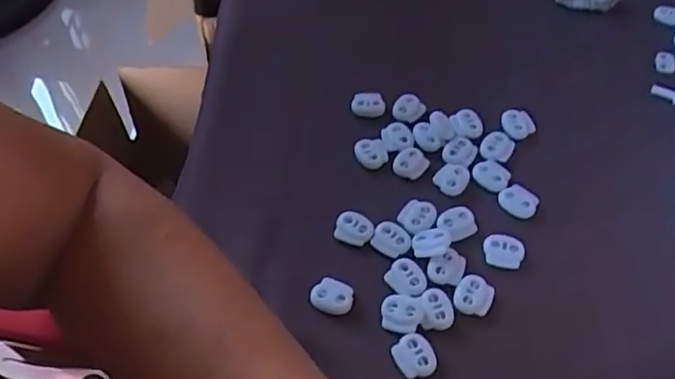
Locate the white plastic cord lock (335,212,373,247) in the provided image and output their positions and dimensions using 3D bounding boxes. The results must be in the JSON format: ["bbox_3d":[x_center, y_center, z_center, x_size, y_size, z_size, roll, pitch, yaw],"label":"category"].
[{"bbox_3d":[0.010,0.022,0.355,0.021,0.005,0.019,15,56,12],"label":"white plastic cord lock"}]

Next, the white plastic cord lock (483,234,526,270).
[{"bbox_3d":[0.094,0.034,0.345,0.023,0.004,0.019,4,54,4],"label":"white plastic cord lock"}]

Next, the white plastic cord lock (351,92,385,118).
[{"bbox_3d":[0.020,-0.056,0.409,0.022,0.015,0.009,4,54,4],"label":"white plastic cord lock"}]

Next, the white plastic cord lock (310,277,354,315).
[{"bbox_3d":[-0.003,0.057,0.330,0.022,0.005,0.018,17,56,14],"label":"white plastic cord lock"}]

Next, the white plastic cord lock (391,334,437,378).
[{"bbox_3d":[0.039,0.084,0.309,0.020,0.005,0.021,-17,55,-11],"label":"white plastic cord lock"}]

